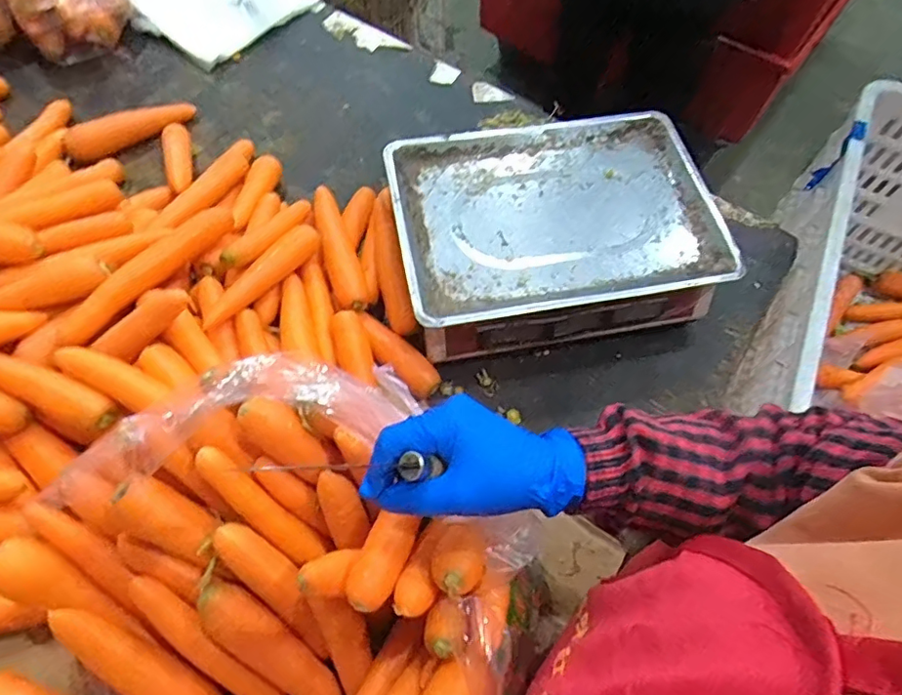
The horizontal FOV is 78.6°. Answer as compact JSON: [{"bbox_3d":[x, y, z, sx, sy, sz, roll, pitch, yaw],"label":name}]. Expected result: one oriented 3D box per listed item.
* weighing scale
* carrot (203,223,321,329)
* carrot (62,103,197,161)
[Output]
[{"bbox_3d":[0.111,-0.128,0.634,0.339,0.110,0.244,-9,63,-7],"label":"weighing scale"},{"bbox_3d":[-0.196,-0.075,0.577,0.034,0.025,0.149,35,67,15],"label":"carrot"},{"bbox_3d":[-0.414,-0.282,0.721,0.165,0.046,0.040,-29,67,-16],"label":"carrot"}]

